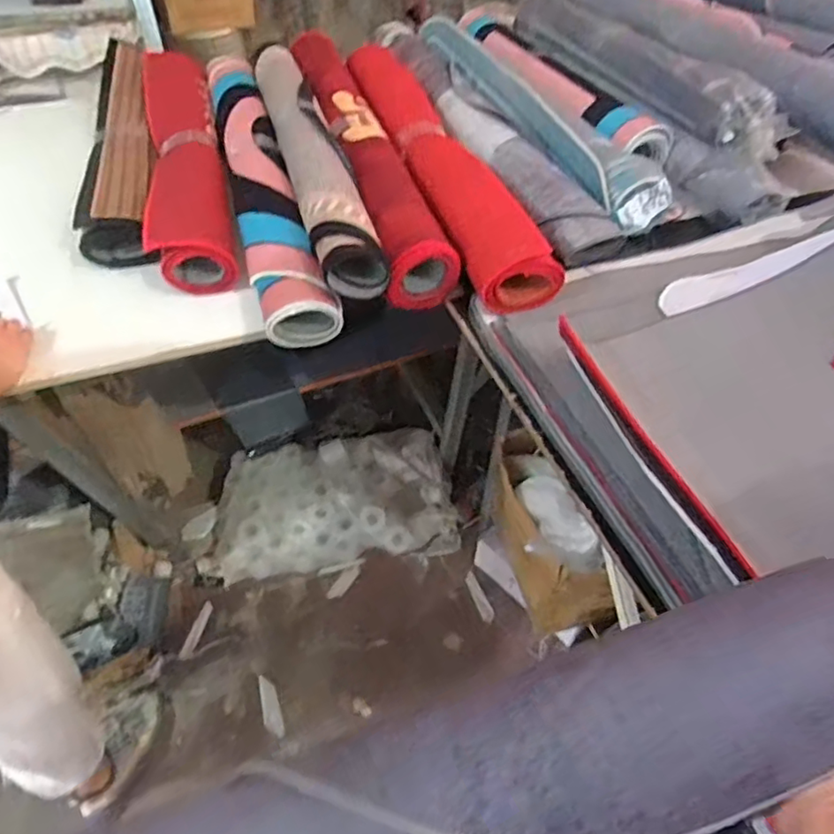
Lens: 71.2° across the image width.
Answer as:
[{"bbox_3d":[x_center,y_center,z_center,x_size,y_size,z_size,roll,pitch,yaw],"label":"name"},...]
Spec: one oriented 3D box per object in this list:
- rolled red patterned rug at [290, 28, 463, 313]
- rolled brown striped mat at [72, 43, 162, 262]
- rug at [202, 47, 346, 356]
[{"bbox_3d":[-0.136,-0.653,1.360,0.149,0.145,1.126,-12,49,-11],"label":"rolled red patterned rug"},{"bbox_3d":[-0.691,-0.645,1.383,0.149,0.150,0.944,-12,49,-11],"label":"rolled brown striped mat"},{"bbox_3d":[-0.367,-0.571,1.322,0.139,0.120,1.142,-13,50,-13],"label":"rug"}]

